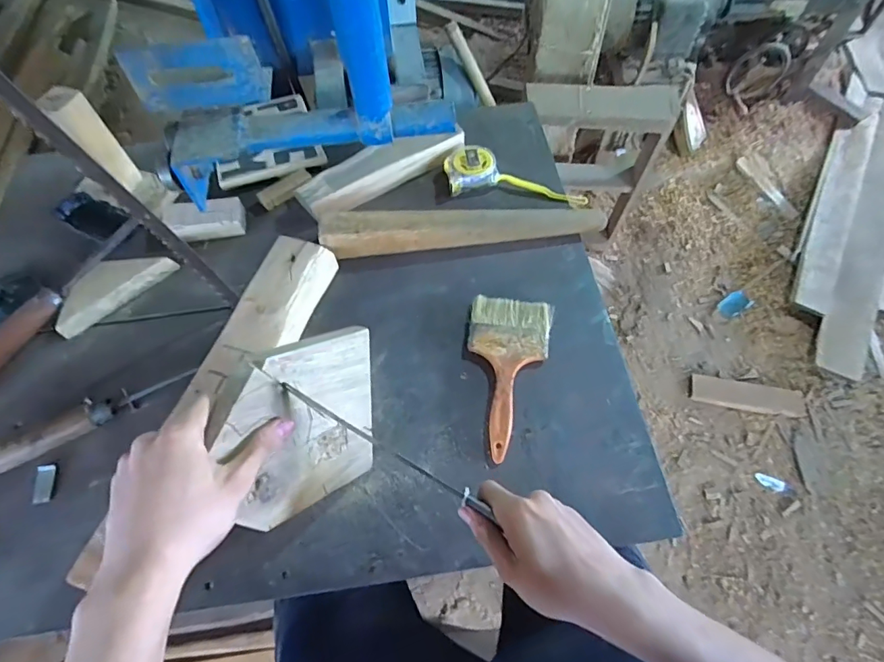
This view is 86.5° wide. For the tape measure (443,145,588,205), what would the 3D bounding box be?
[{"bbox_3d":[0.102,-0.217,0.656,0.200,0.038,0.069,5,62,4],"label":"tape measure"}]

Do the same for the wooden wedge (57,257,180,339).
[{"bbox_3d":[-0.402,-0.054,0.572,0.055,0.025,0.140,40,69,20],"label":"wooden wedge"}]

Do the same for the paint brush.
[{"bbox_3d":[0.070,0.045,0.518,0.090,0.011,0.185,9,62,6],"label":"paint brush"}]

